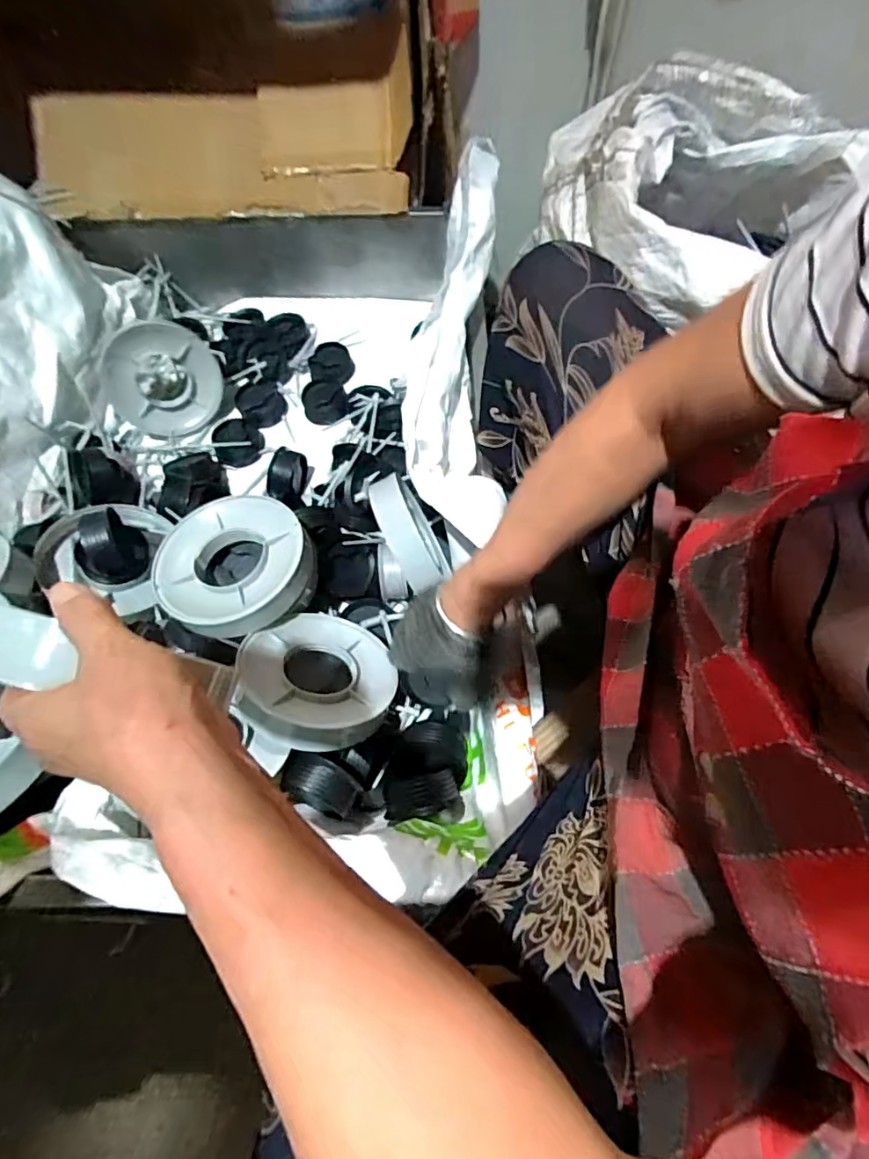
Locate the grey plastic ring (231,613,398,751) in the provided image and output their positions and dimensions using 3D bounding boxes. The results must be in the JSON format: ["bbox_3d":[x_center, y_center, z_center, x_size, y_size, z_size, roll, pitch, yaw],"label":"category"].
[{"bbox_3d":[-0.119,0.098,0.549,0.150,0.038,0.150,12,35,-10],"label":"grey plastic ring"}]

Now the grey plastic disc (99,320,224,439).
[{"bbox_3d":[-0.396,-0.290,0.804,0.158,0.155,0.026,-16,36,-12],"label":"grey plastic disc"}]

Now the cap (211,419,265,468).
[{"bbox_3d":[-0.298,-0.210,0.834,0.072,0.032,0.073,0,61,0],"label":"cap"}]

